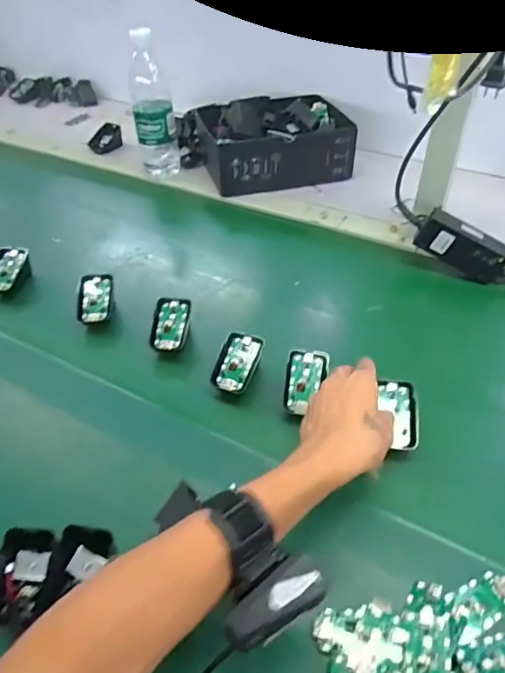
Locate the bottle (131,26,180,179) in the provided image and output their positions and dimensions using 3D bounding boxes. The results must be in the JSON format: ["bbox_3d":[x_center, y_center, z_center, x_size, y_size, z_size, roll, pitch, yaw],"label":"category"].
[{"bbox_3d":[-0.166,-0.377,0.817,0.065,0.209,0.055,-11,46,-7],"label":"bottle"}]

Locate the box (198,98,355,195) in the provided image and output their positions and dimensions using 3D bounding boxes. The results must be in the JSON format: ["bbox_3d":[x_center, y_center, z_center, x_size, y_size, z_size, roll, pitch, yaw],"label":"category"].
[{"bbox_3d":[0.042,-0.346,0.865,0.249,0.084,0.182,-14,46,-9],"label":"box"}]

